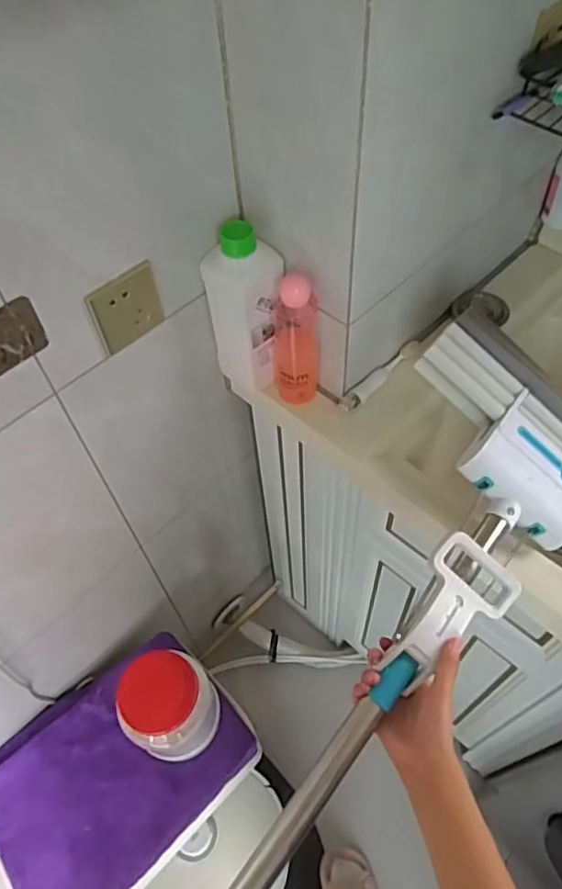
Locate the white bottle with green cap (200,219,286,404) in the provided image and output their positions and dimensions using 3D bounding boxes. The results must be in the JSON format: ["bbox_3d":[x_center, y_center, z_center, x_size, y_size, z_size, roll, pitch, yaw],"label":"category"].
[{"bbox_3d":[-0.040,-0.163,0.775,0.081,0.263,0.077,-31,59,-17],"label":"white bottle with green cap"}]

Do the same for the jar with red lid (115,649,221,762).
[{"bbox_3d":[-0.180,0.427,0.950,0.128,0.182,0.132,-1,55,2],"label":"jar with red lid"}]

